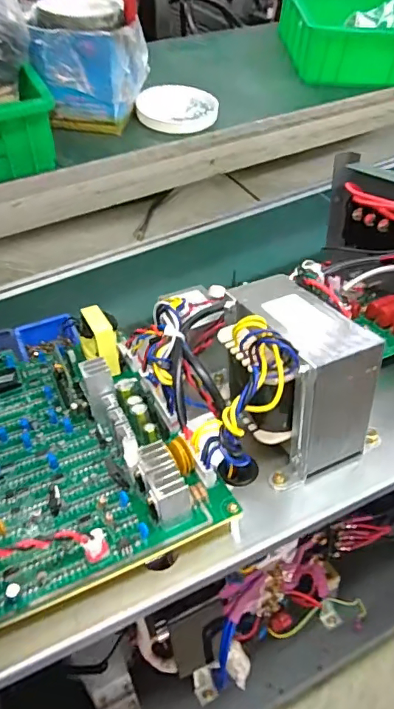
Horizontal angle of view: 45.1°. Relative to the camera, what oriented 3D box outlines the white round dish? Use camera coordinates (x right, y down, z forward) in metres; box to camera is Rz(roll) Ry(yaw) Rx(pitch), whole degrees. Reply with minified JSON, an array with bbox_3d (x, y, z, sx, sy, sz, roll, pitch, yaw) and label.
[{"bbox_3d":[-0.022,-0.307,0.586,0.095,0.017,0.078,9,64,-2],"label":"white round dish"}]

